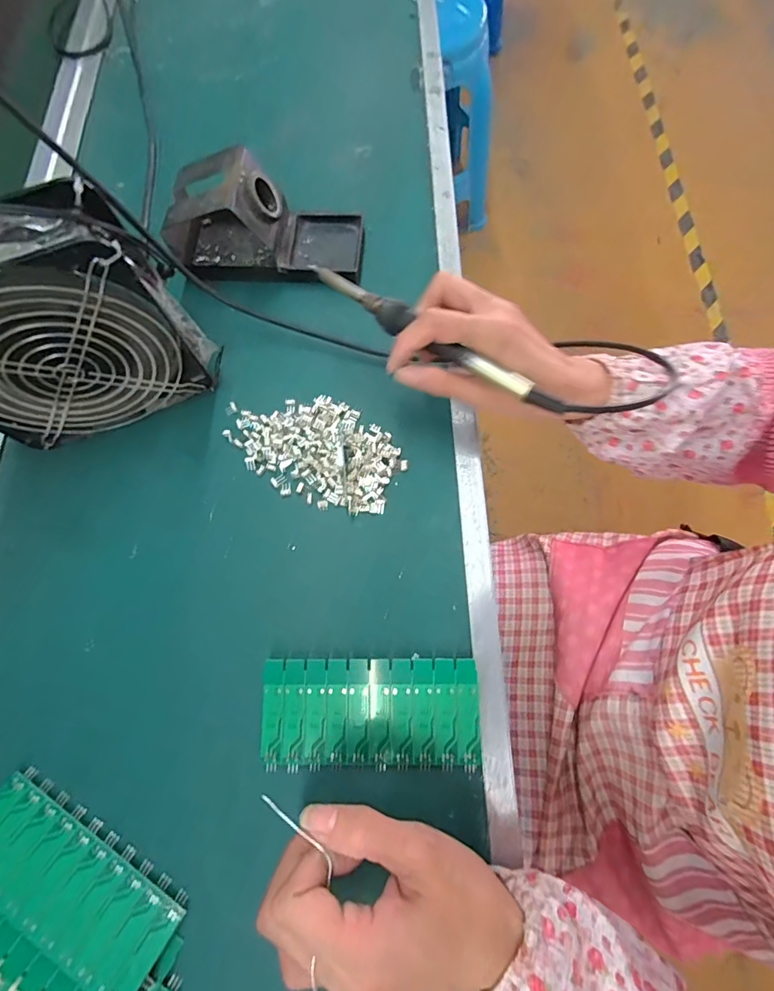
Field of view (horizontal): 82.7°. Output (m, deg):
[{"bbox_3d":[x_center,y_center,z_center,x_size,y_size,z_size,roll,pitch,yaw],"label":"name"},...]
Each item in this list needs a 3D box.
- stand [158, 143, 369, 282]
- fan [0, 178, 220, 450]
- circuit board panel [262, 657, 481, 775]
[{"bbox_3d":[-0.106,-0.236,0.378,0.165,0.073,0.075,4,72,3],"label":"stand"},{"bbox_3d":[-0.217,-0.107,0.295,0.154,0.152,0.054,-21,73,-5],"label":"fan"},{"bbox_3d":[-0.011,0.140,0.282,0.135,0.004,0.066,0,80,3],"label":"circuit board panel"}]

